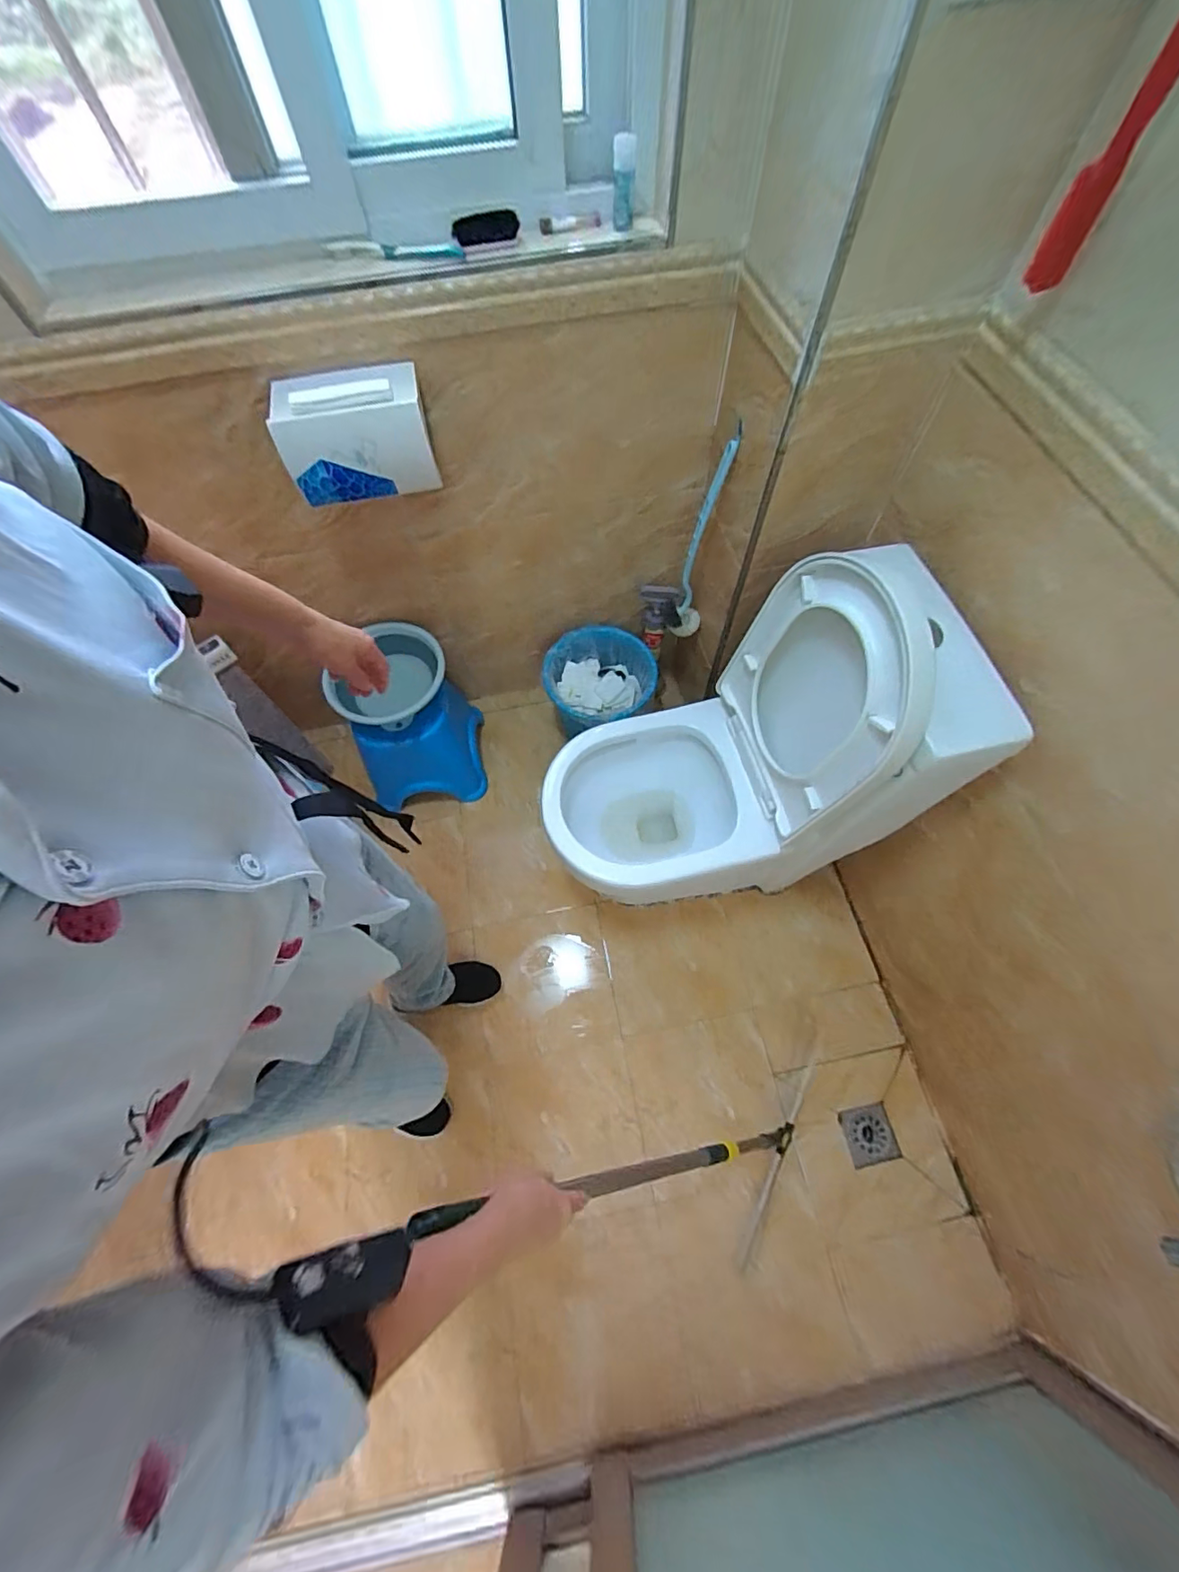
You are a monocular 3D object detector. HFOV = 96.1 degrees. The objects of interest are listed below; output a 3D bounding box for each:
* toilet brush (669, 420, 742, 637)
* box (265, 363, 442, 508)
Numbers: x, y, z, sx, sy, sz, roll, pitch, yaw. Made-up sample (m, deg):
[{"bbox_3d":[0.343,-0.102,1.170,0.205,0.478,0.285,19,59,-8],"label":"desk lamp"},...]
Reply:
[{"bbox_3d":[0.218,-0.469,1.061,0.077,0.440,0.080,9,66,7],"label":"toilet brush"},{"bbox_3d":[-0.343,-0.516,0.786,0.211,0.123,0.111,-12,65,-3],"label":"box"}]

